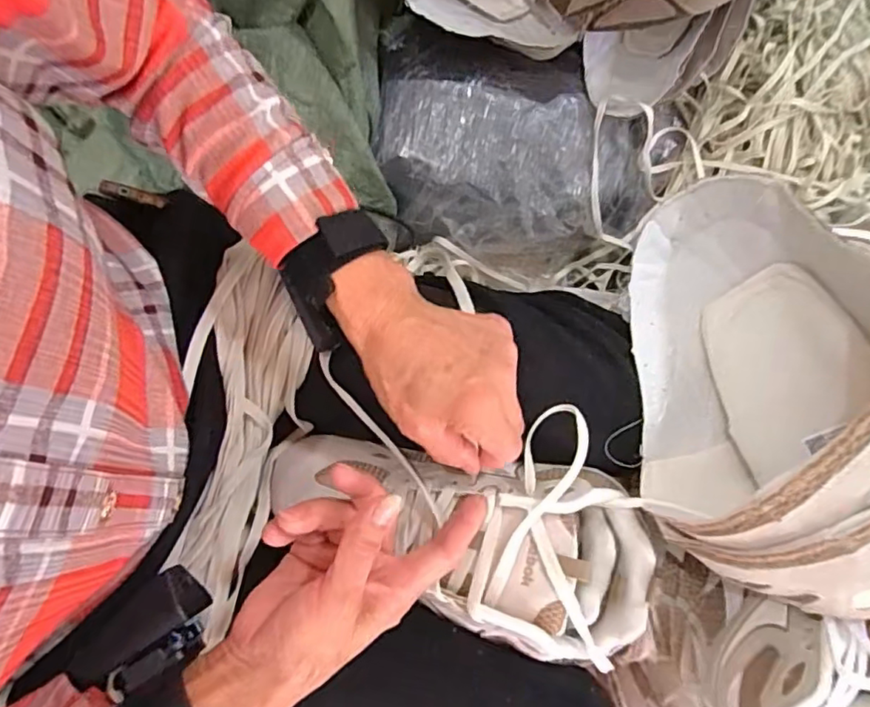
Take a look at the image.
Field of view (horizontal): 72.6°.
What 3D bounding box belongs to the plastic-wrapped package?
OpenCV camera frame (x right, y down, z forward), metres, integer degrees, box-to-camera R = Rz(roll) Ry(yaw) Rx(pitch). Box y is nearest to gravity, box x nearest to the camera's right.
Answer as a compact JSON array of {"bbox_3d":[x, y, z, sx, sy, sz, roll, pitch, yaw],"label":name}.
[{"bbox_3d":[0.090,-0.237,0.725,0.367,0.140,0.240,18,101,-4],"label":"plastic-wrapped package"}]

